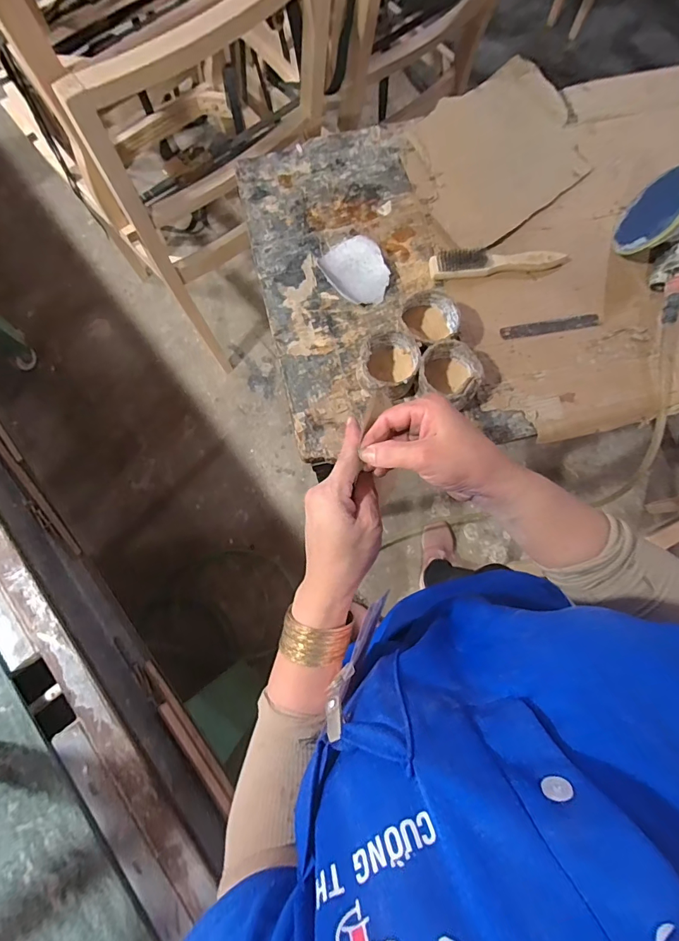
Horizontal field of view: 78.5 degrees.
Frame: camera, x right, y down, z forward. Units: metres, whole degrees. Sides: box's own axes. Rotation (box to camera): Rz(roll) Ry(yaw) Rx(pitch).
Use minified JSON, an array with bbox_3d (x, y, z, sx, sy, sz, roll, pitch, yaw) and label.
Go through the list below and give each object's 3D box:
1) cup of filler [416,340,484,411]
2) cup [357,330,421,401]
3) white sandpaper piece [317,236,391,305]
[{"bbox_3d":[0.146,-0.122,0.550,0.083,0.049,0.079,20,77,6],"label":"cup of filler"},{"bbox_3d":[0.063,-0.139,0.560,0.082,0.052,0.088,13,77,5],"label":"cup"},{"bbox_3d":[0.025,-0.295,0.607,0.075,0.030,0.112,-34,78,-7],"label":"white sandpaper piece"}]

